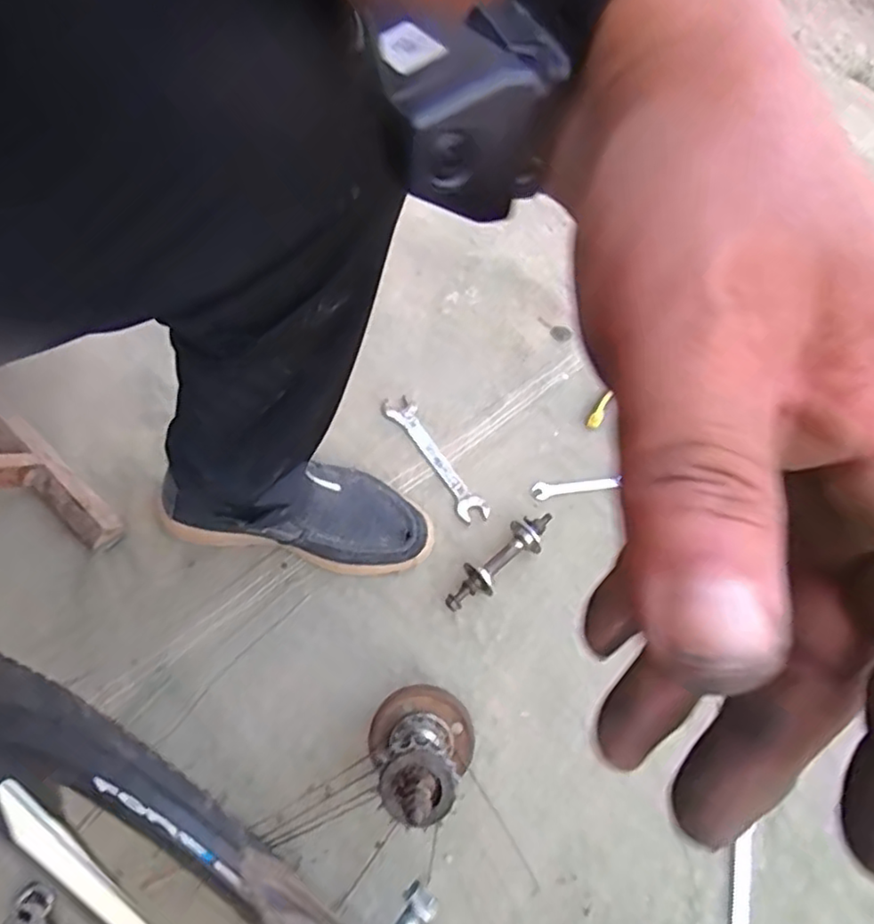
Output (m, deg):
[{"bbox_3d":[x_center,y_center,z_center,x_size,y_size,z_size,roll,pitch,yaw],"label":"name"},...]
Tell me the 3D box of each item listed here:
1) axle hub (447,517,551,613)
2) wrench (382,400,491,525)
[{"bbox_3d":[0.062,0.100,0.667,0.139,0.032,0.038,-38,68,-20],"label":"axle hub"},{"bbox_3d":[-0.003,-0.006,0.735,0.034,0.009,0.172,-28,65,-16],"label":"wrench"}]

